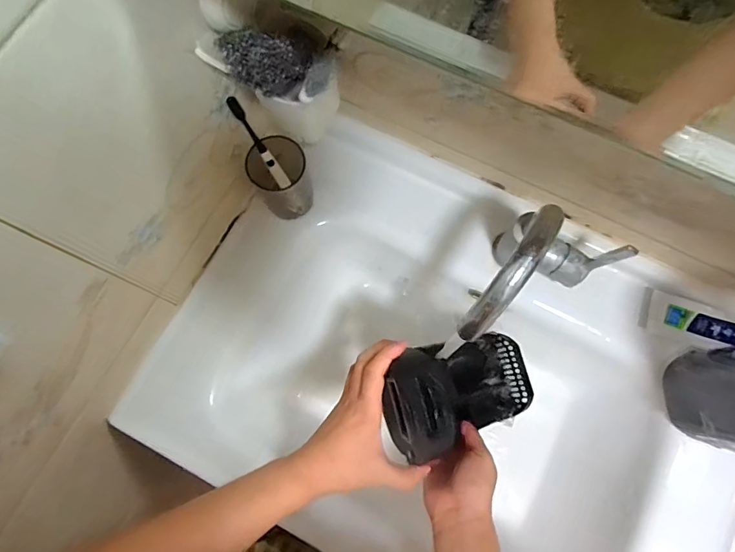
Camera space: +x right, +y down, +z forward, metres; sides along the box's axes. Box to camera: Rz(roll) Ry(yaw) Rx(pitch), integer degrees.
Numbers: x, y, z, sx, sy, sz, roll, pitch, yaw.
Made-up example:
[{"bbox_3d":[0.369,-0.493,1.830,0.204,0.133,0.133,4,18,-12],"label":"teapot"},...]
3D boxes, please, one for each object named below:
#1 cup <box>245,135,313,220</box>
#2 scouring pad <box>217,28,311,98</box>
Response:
[{"bbox_3d":[-0.106,-0.121,0.569,0.069,0.119,0.059,-30,77,-6],"label":"cup"},{"bbox_3d":[-0.092,-0.193,0.399,0.062,0.054,0.048,-30,76,-6],"label":"scouring pad"}]

